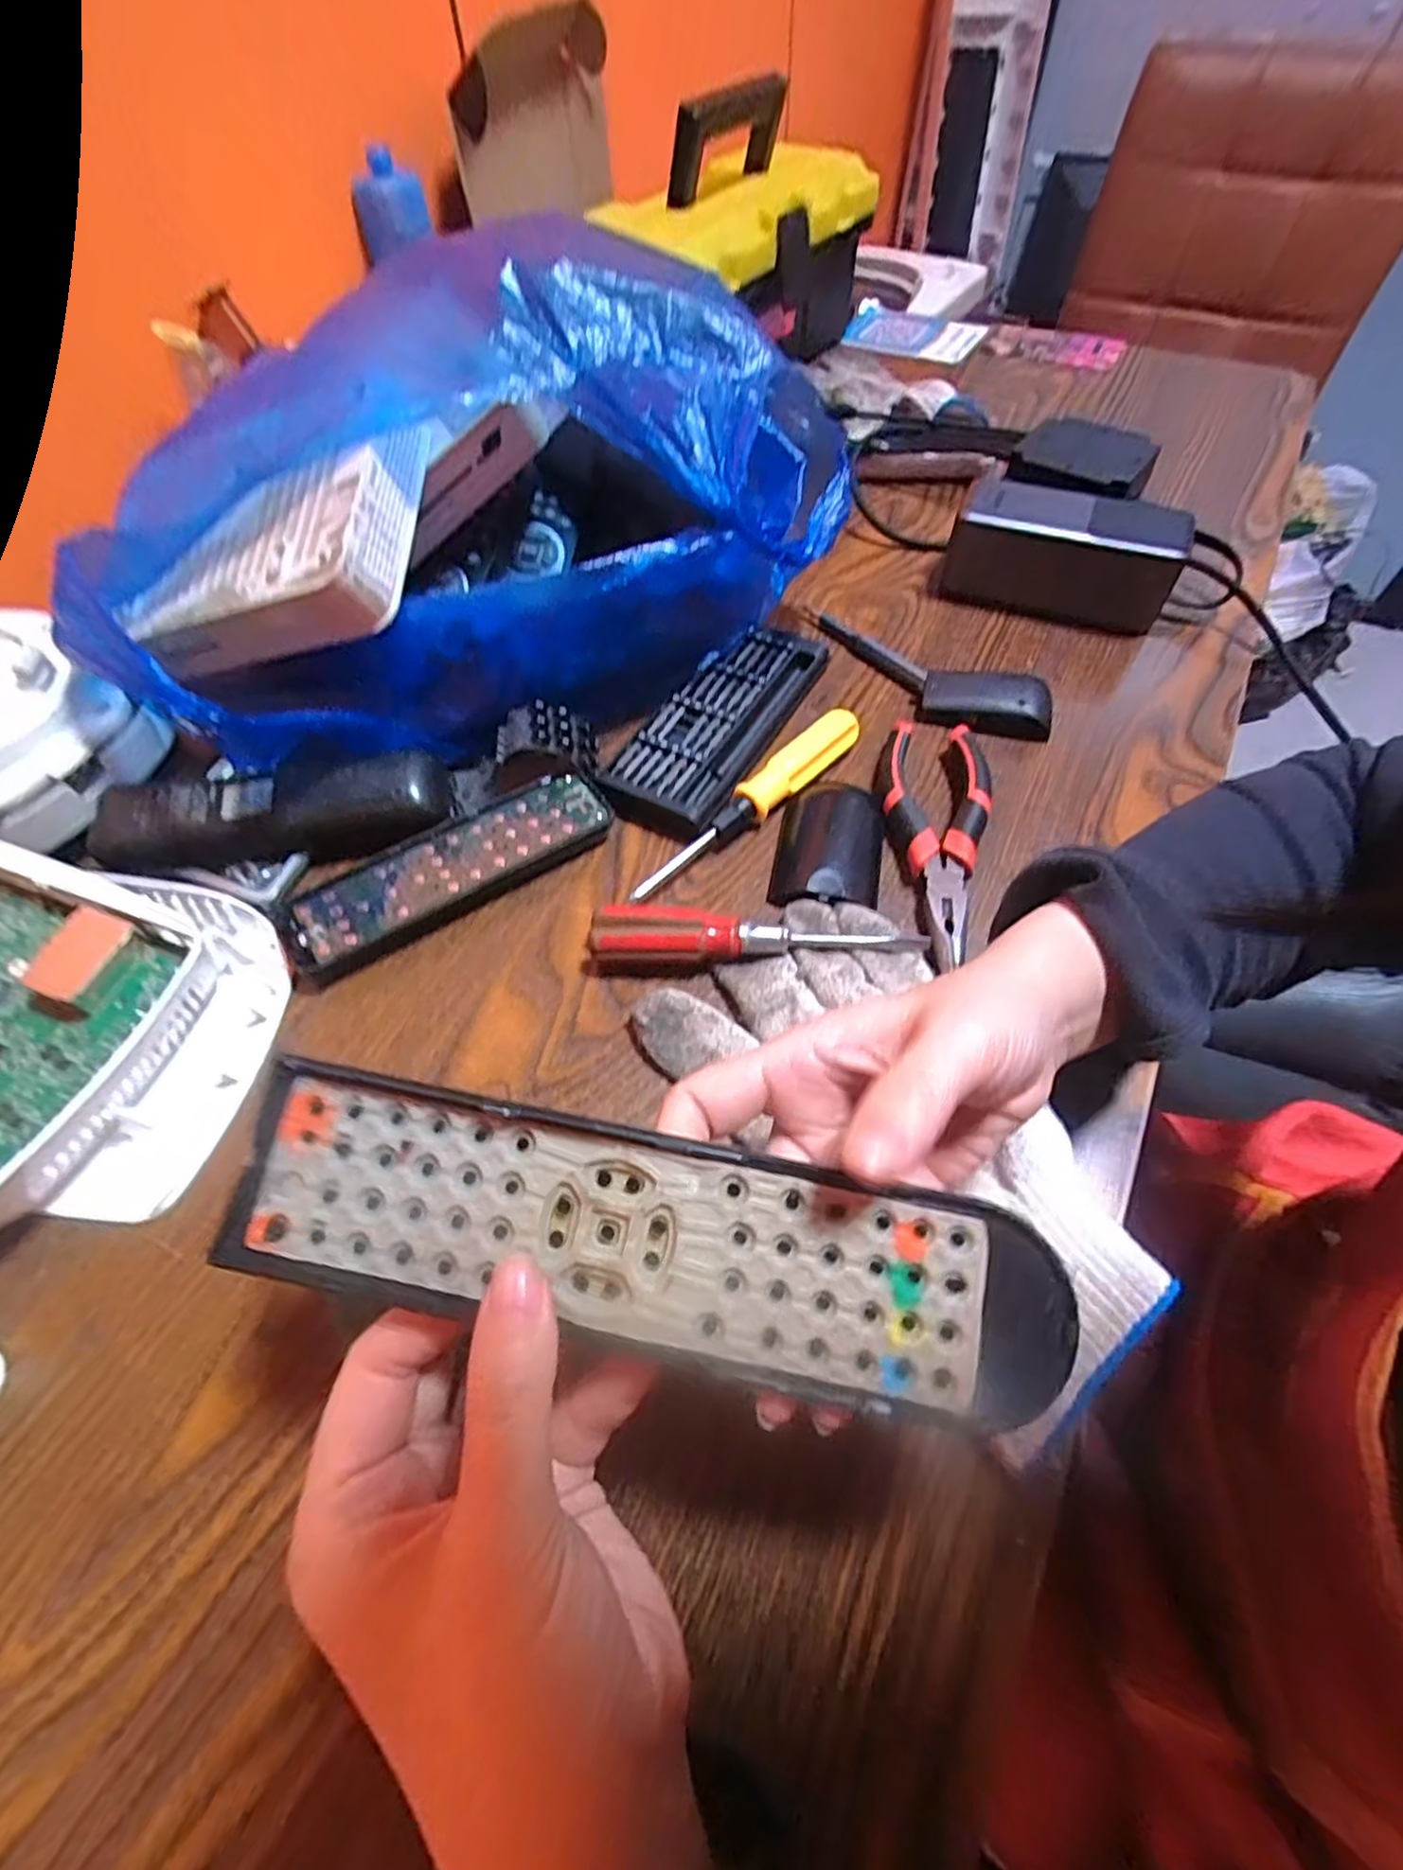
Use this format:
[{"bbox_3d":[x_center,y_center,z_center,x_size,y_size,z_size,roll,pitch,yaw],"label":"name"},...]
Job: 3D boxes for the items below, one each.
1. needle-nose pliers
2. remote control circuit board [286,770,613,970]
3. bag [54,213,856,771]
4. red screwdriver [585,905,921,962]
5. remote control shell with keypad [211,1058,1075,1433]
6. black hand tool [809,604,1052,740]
[{"bbox_3d":[0.108,-0.048,0.341,0.047,0.021,0.140,11,58,10],"label":"needle-nose pliers"},{"bbox_3d":[-0.116,-0.032,0.342,0.149,0.017,0.041,-31,60,-17],"label":"remote control circuit board"},{"bbox_3d":[-0.109,-0.226,0.382,0.362,0.149,0.230,-18,58,-10],"label":"bag"},{"bbox_3d":[0.024,0.003,0.311,0.139,0.022,0.020,1,56,3],"label":"red screwdriver"},{"bbox_3d":[-0.013,0.071,0.169,0.190,0.015,0.045,11,57,3],"label":"remote control shell with keypad"},{"bbox_3d":[0.122,-0.151,0.418,0.159,0.018,0.047,30,62,20],"label":"black hand tool"}]

